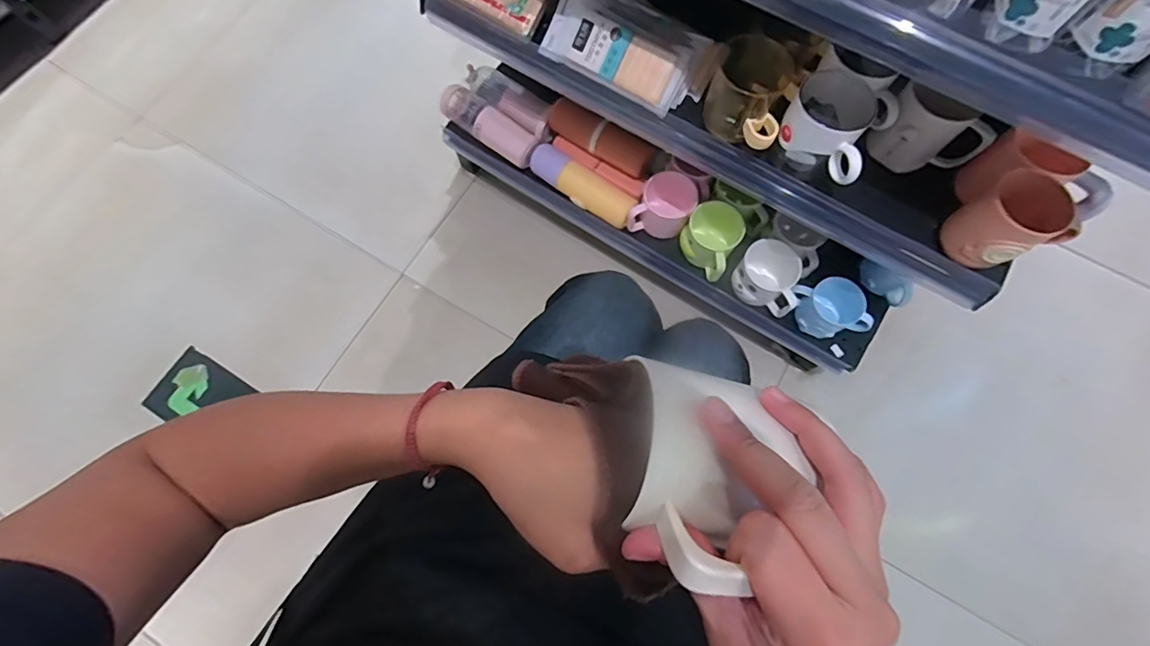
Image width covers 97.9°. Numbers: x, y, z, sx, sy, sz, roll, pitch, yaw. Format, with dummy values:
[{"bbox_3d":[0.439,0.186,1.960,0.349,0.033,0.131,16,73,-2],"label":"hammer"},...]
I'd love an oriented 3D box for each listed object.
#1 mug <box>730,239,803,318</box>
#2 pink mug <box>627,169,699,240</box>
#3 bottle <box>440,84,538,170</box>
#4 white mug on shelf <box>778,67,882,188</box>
[{"bbox_3d":[0.327,-0.072,0.844,0.114,0.069,0.091,35,77,9],"label":"mug"},{"bbox_3d":[0.156,-0.196,0.896,0.093,0.082,0.093,28,76,7],"label":"pink mug"},{"bbox_3d":[-0.158,-0.370,0.955,0.207,0.070,0.071,41,78,11],"label":"bottle"},{"bbox_3d":[0.297,-0.227,0.583,0.106,0.074,0.092,35,77,9],"label":"white mug on shelf"}]

